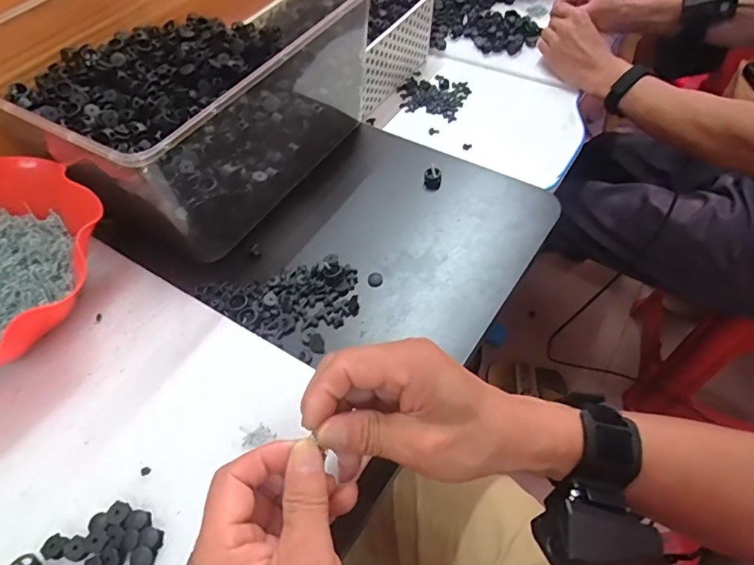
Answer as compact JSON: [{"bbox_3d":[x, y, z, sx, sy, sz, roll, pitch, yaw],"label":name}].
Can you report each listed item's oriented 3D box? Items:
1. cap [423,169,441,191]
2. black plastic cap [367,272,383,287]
[{"bbox_3d":[0.055,-0.104,0.487,0.016,0.015,0.016,-2,54,3],"label":"cap"},{"bbox_3d":[-0.001,-0.003,0.421,0.013,0.004,0.016,1,55,3],"label":"black plastic cap"}]

